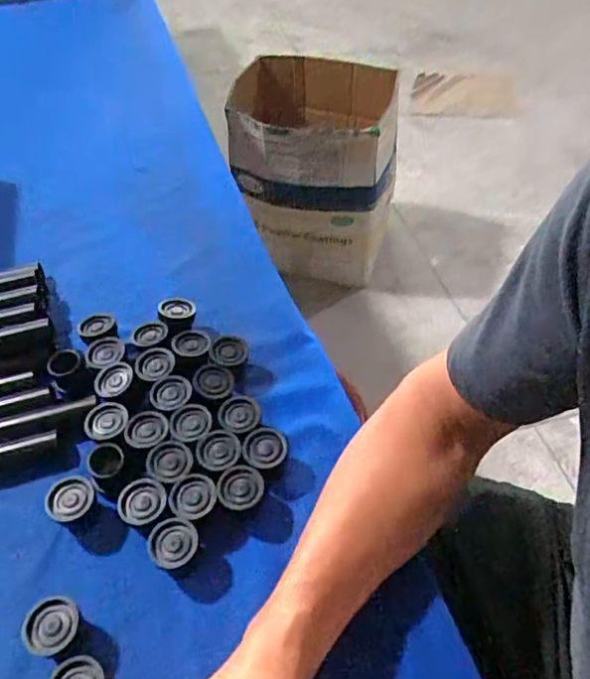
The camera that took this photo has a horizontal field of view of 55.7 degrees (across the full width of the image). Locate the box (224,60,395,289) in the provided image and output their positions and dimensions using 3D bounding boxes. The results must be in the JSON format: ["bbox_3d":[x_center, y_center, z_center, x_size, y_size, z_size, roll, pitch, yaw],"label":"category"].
[{"bbox_3d":[0.050,-0.451,1.508,0.412,0.453,0.366,6,50,7],"label":"box"}]

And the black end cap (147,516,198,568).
[{"bbox_3d":[-0.088,0.155,0.413,0.035,0.035,0.033,-1,50,1],"label":"black end cap"}]

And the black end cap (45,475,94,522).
[{"bbox_3d":[-0.173,0.128,0.436,0.035,0.037,0.030,-34,57,-25],"label":"black end cap"}]

